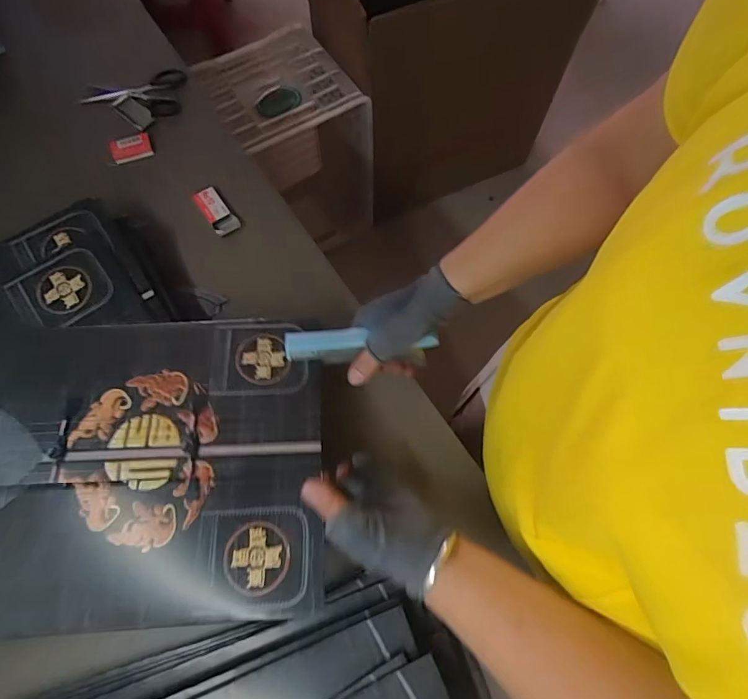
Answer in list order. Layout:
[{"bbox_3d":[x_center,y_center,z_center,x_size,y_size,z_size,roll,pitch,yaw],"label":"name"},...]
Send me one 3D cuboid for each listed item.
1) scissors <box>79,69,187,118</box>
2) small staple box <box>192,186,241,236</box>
[{"bbox_3d":[-0.341,-0.361,0.668,0.147,0.012,0.078,-24,78,-8],"label":"scissors"},{"bbox_3d":[-0.207,-0.183,0.606,0.033,0.014,0.076,-31,73,-11],"label":"small staple box"}]

